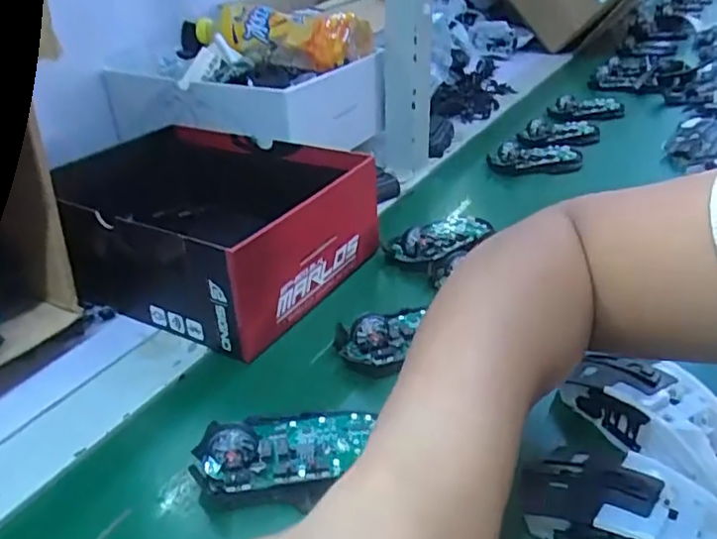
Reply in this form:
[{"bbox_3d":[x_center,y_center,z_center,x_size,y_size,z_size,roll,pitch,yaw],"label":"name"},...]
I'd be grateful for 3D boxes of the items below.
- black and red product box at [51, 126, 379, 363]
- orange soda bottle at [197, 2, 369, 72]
[{"bbox_3d":[-0.134,-0.043,0.538,0.251,0.083,0.195,13,33,24],"label":"black and red product box"},{"bbox_3d":[-0.093,-0.260,0.693,0.218,0.054,0.072,13,33,24],"label":"orange soda bottle"}]

